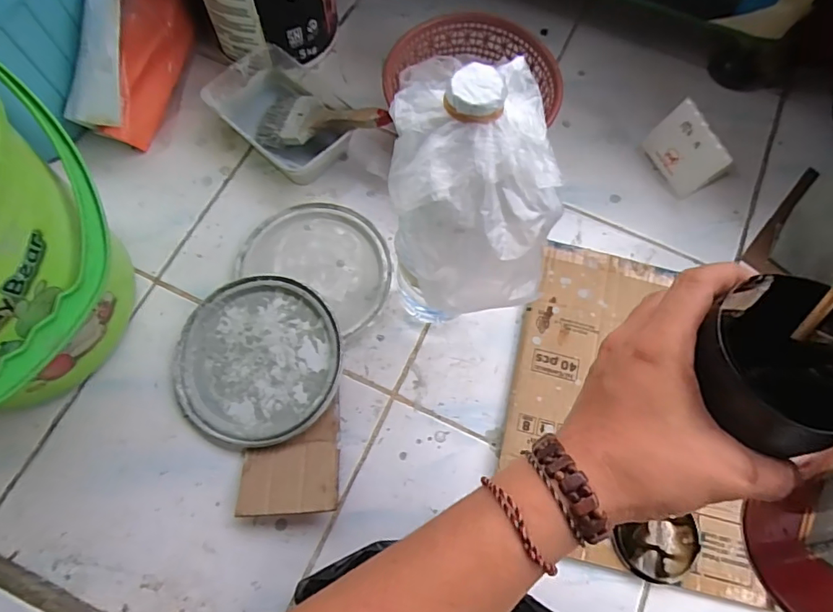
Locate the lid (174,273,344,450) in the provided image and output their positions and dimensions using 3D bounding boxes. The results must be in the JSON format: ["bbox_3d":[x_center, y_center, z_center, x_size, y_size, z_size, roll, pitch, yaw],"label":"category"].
[{"bbox_3d":[-0.166,0.055,0.522,0.170,0.031,0.174,4,70,0],"label":"lid"}]

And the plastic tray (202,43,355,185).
[{"bbox_3d":[-0.173,-0.244,0.627,0.175,0.041,0.125,36,73,11],"label":"plastic tray"}]

